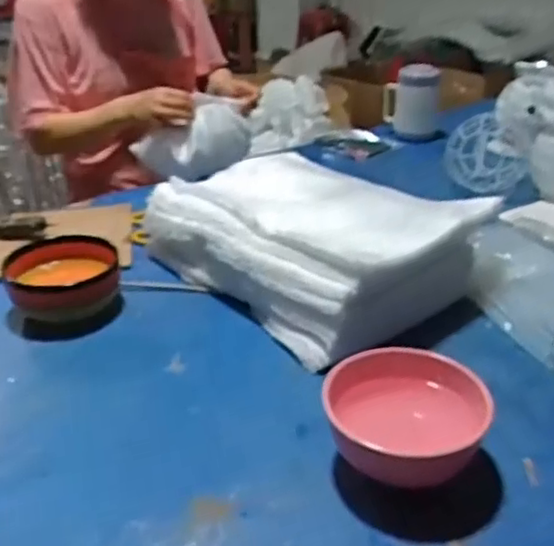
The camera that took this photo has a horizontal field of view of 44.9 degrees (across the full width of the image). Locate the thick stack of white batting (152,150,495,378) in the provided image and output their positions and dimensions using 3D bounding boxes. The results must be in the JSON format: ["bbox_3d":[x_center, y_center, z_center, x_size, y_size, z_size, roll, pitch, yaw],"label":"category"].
[{"bbox_3d":[0.046,-0.048,0.948,0.293,0.134,0.408,-22,34,-35],"label":"thick stack of white batting"}]

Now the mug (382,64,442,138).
[{"bbox_3d":[0.298,-0.383,1.489,0.117,0.147,0.109,1,27,5],"label":"mug"}]

